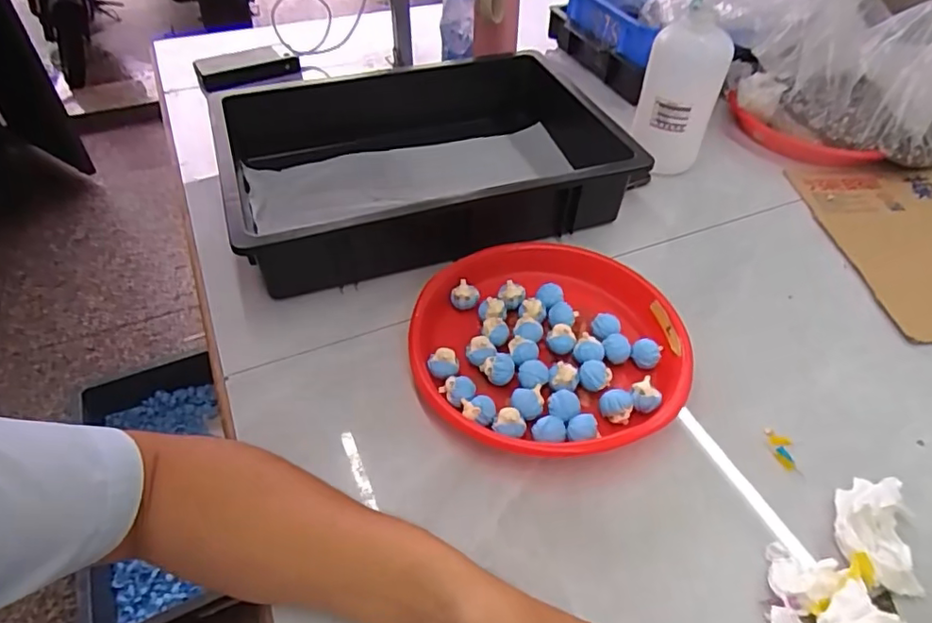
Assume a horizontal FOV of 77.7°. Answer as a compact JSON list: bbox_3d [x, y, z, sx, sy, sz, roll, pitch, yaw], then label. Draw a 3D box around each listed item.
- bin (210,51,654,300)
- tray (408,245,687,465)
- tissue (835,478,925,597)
[{"bbox_3d":[-0.037,-0.185,0.713,0.483,0.099,0.318,-14,47,-15],"label":"bin"},{"bbox_3d":[0.077,0.030,0.553,0.247,0.039,0.244,1,45,-1],"label":"tray"},{"bbox_3d":[0.303,0.162,0.432,0.051,0.032,0.079,8,46,7],"label":"tissue"}]

